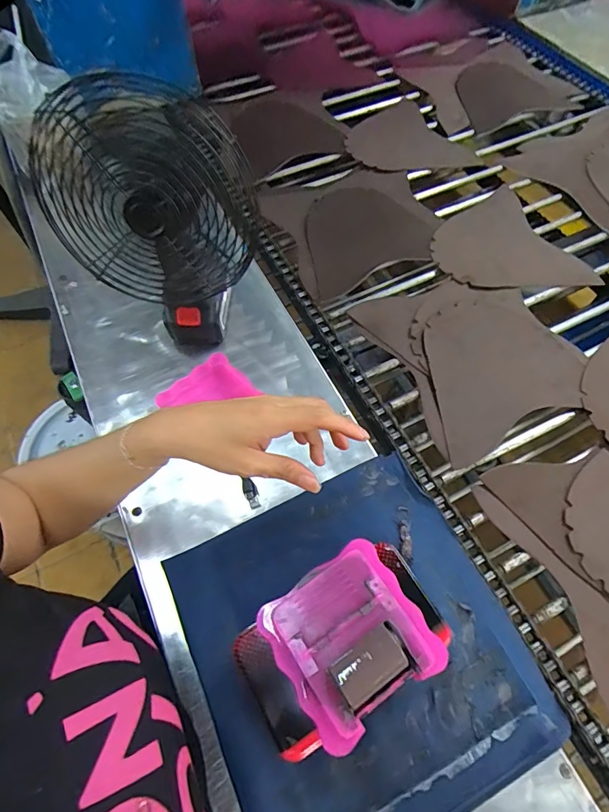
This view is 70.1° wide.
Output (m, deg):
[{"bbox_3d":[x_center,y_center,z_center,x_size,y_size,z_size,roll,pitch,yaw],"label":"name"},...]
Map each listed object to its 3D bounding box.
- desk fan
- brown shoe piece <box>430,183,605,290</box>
[{"bbox_3d":[-0.177,-0.203,0.494,0.210,0.305,0.147,35,69,17],"label":"desk fan"},{"bbox_3d":[0.318,-0.264,0.720,0.216,0.011,0.239,-19,60,-10],"label":"brown shoe piece"}]

